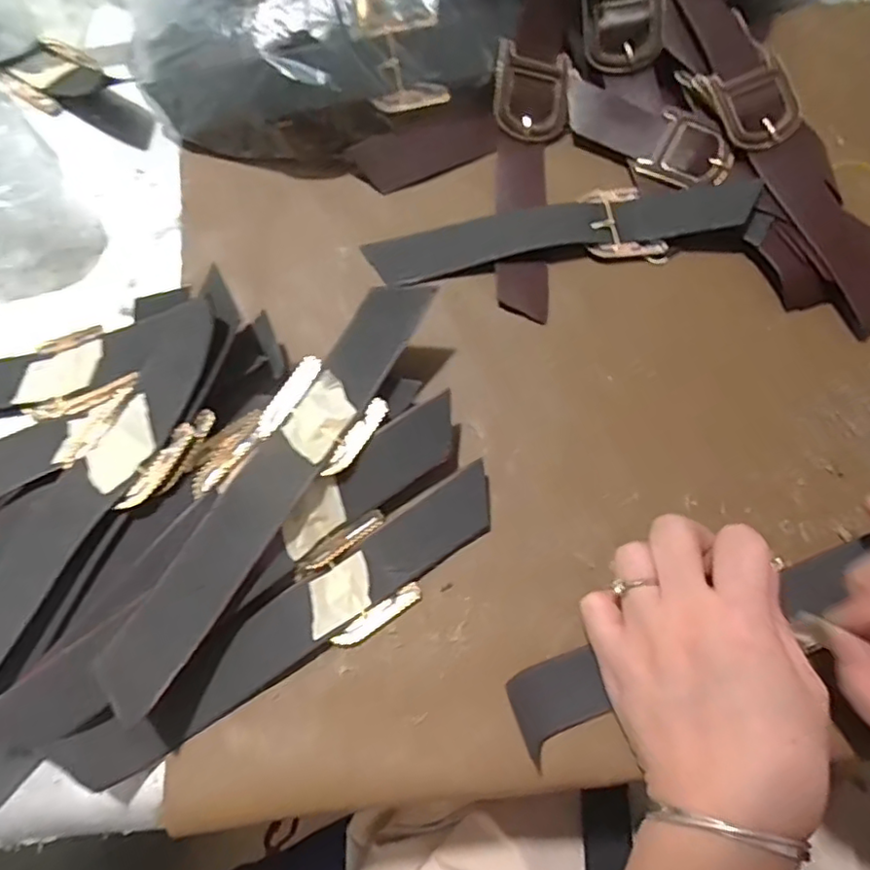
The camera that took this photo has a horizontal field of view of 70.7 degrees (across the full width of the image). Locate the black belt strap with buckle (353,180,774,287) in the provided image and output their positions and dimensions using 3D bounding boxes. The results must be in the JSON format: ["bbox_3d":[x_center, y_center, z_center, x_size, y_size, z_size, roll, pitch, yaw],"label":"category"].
[{"bbox_3d":[0.078,-0.123,0.361,0.229,0.013,0.048,-7,72,-3],"label":"black belt strap with buckle"}]

